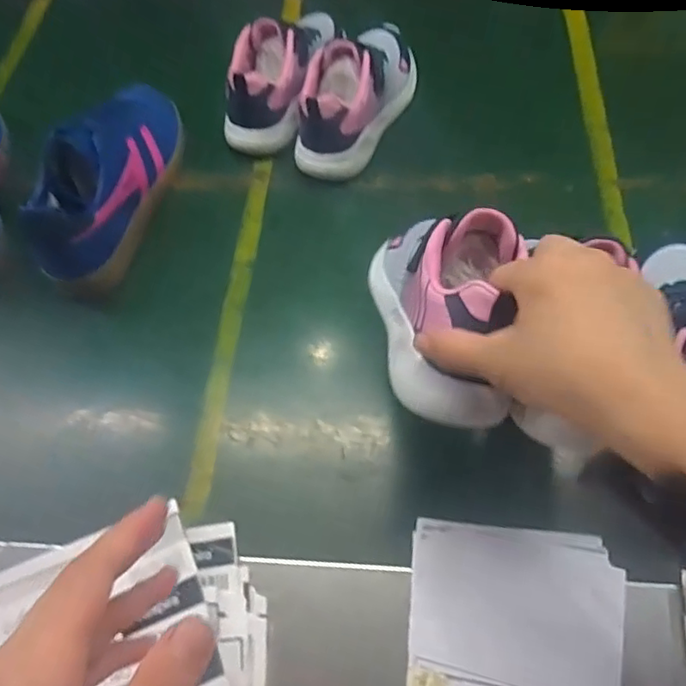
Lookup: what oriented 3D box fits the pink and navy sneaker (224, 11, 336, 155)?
[{"bbox_3d":[-0.064,-0.307,0.644,0.082,0.083,0.210,17,72,13],"label":"pink and navy sneaker"}]

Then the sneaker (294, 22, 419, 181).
[{"bbox_3d":[0.019,-0.264,0.637,0.074,0.108,0.199,24,66,16],"label":"sneaker"}]

